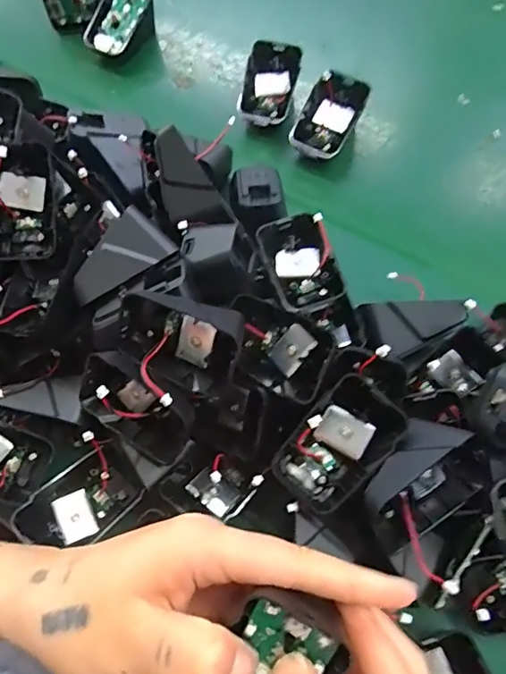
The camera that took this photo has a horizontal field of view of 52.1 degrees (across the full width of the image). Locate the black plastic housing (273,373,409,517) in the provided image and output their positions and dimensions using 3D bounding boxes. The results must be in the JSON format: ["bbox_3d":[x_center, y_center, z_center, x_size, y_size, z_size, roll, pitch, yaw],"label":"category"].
[{"bbox_3d":[0.044,0.058,0.281,0.044,0.024,0.071,43,90,3],"label":"black plastic housing"}]

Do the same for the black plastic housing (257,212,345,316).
[{"bbox_3d":[0.031,-0.048,0.351,0.043,0.024,0.067,-14,67,-6],"label":"black plastic housing"}]

